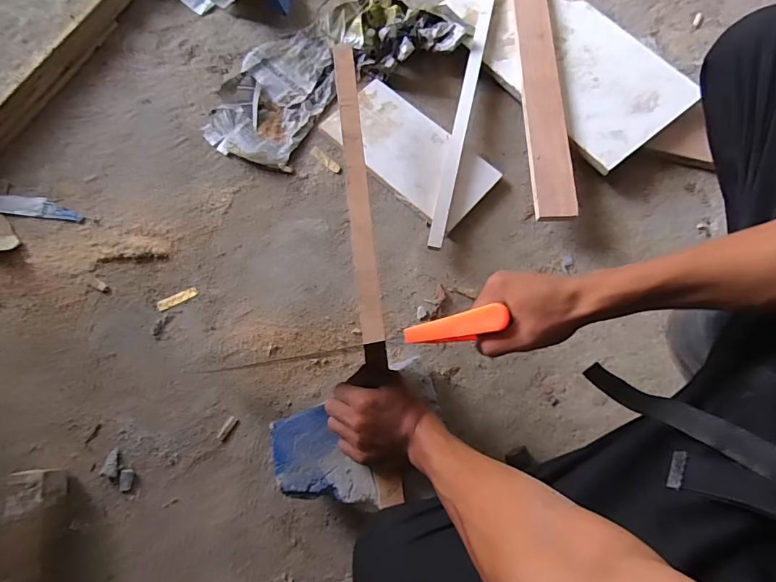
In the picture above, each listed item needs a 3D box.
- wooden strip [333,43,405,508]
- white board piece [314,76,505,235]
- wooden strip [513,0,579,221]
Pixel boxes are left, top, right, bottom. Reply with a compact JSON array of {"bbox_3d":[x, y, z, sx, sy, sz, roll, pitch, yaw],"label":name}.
[{"bbox_3d":[-0.030,-0.054,0.517,0.028,0.023,0.578,-6,77,-3],"label":"wooden strip"},{"bbox_3d":[0.035,-0.226,0.669,0.271,0.012,0.137,42,77,11],"label":"white board piece"},{"bbox_3d":[0.244,-0.320,0.666,0.062,0.022,0.456,1,74,-1],"label":"wooden strip"}]

